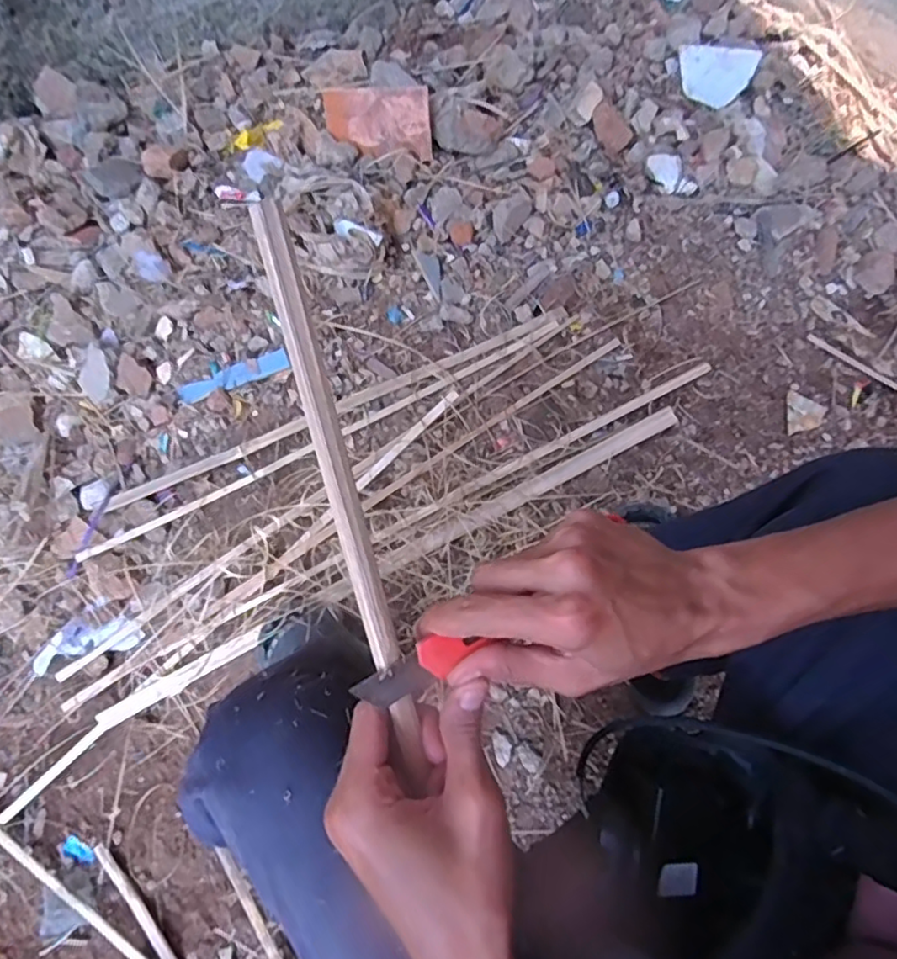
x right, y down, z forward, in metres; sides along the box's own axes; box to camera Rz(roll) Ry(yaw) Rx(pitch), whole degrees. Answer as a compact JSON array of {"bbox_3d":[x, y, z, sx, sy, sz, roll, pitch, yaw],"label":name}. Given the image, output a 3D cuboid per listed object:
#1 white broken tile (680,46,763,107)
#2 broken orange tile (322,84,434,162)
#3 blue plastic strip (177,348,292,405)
[{"bbox_3d":[0.552,-0.835,1.267,0.151,0.015,0.112,13,98,8],"label":"white broken tile"},{"bbox_3d":[-0.136,-0.675,1.156,0.208,0.114,0.026,7,36,9],"label":"broken orange tile"},{"bbox_3d":[-0.373,-0.179,1.072,0.191,0.012,0.044,-24,74,-8],"label":"blue plastic strip"}]

